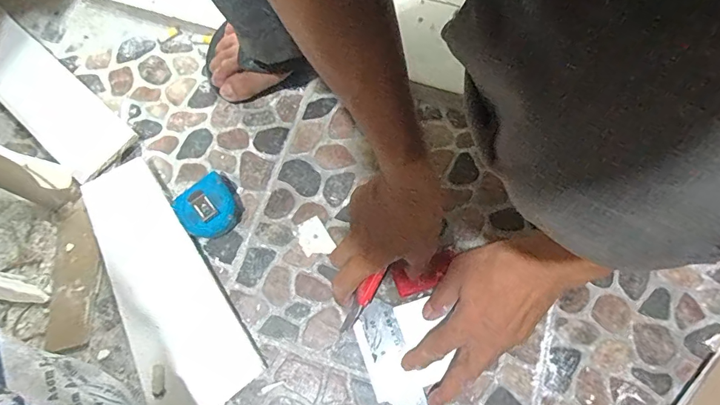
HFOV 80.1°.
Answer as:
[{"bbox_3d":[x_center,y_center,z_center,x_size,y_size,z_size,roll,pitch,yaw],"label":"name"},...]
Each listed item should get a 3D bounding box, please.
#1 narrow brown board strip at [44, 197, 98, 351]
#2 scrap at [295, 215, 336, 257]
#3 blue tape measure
[{"bbox_3d":[-0.306,0.076,0.457,0.045,0.010,0.152,-5,72,0],"label":"narrow brown board strip"},{"bbox_3d":[-0.051,0.040,0.474,0.032,0.004,0.044,-33,74,-9],"label":"scrap"},{"bbox_3d":[-0.162,0.006,0.465,0.065,0.037,0.057,-39,75,-10],"label":"blue tape measure"}]

